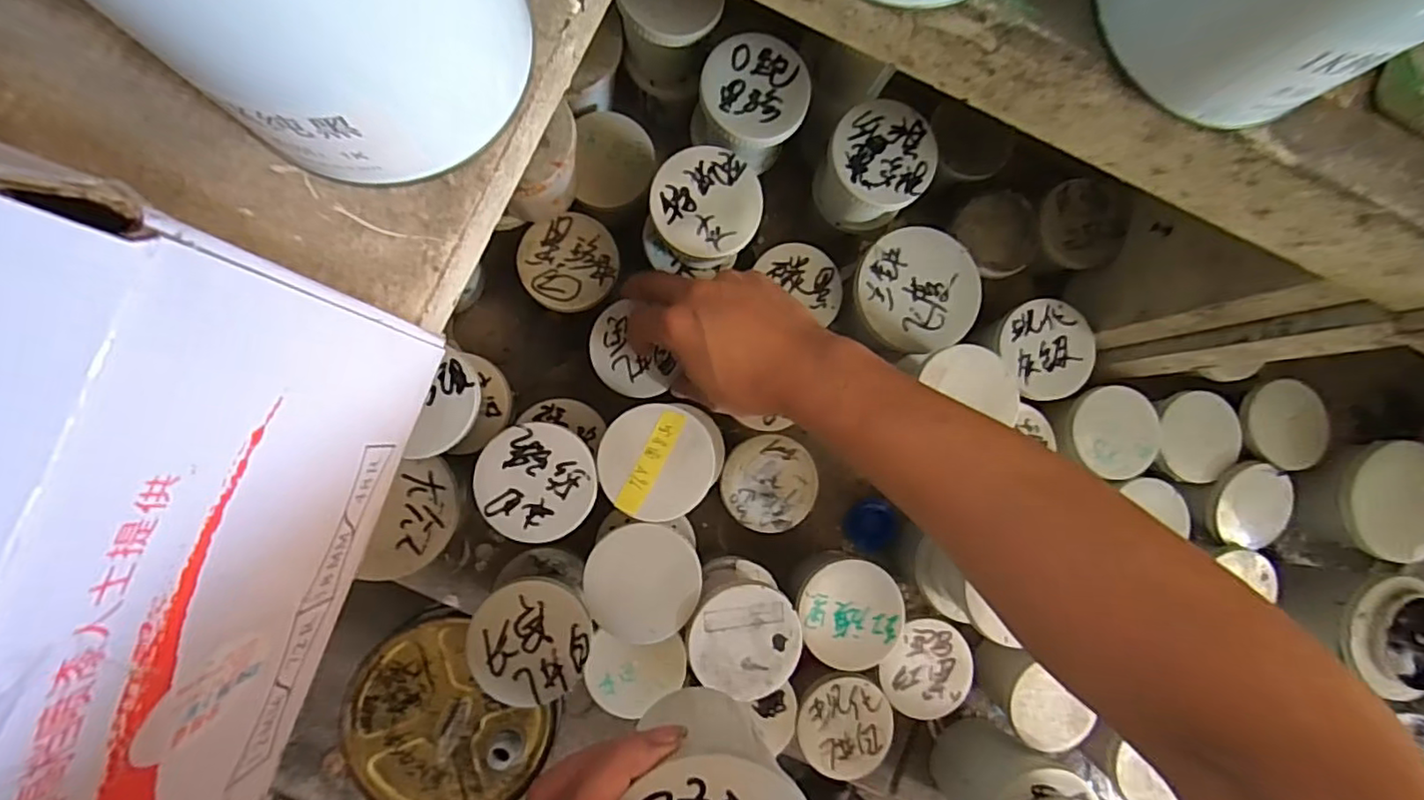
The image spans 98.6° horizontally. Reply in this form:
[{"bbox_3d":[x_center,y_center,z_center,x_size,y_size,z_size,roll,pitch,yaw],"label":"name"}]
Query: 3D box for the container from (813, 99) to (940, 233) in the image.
[{"bbox_3d":[0.113,-0.163,0.443,0.069,0.074,0.071,0,87,-6],"label":"container"}]

